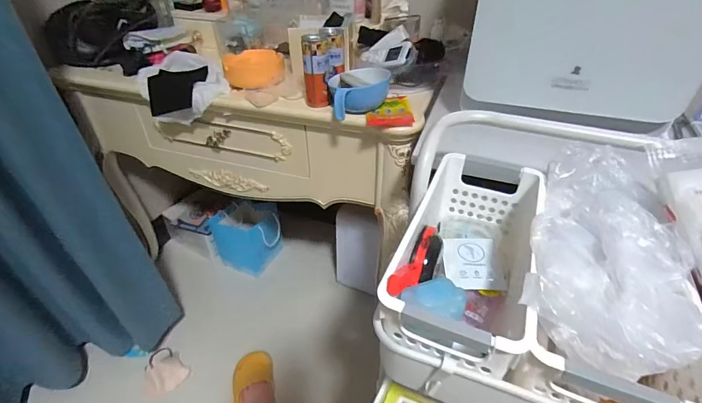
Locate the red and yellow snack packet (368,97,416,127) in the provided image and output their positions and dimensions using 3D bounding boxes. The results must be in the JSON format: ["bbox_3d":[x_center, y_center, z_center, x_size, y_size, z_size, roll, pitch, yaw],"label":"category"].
[{"bbox_3d":[0.075,-0.182,0.763,0.089,0.017,0.105,-2,37,-2],"label":"red and yellow snack packet"}]

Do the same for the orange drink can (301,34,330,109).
[{"bbox_3d":[-0.064,-0.258,0.759,0.059,0.127,0.049,-7,38,-8],"label":"orange drink can"}]

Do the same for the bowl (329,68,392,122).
[{"bbox_3d":[0.022,-0.212,0.741,0.122,0.063,0.098,-7,38,-8],"label":"bowl"}]

